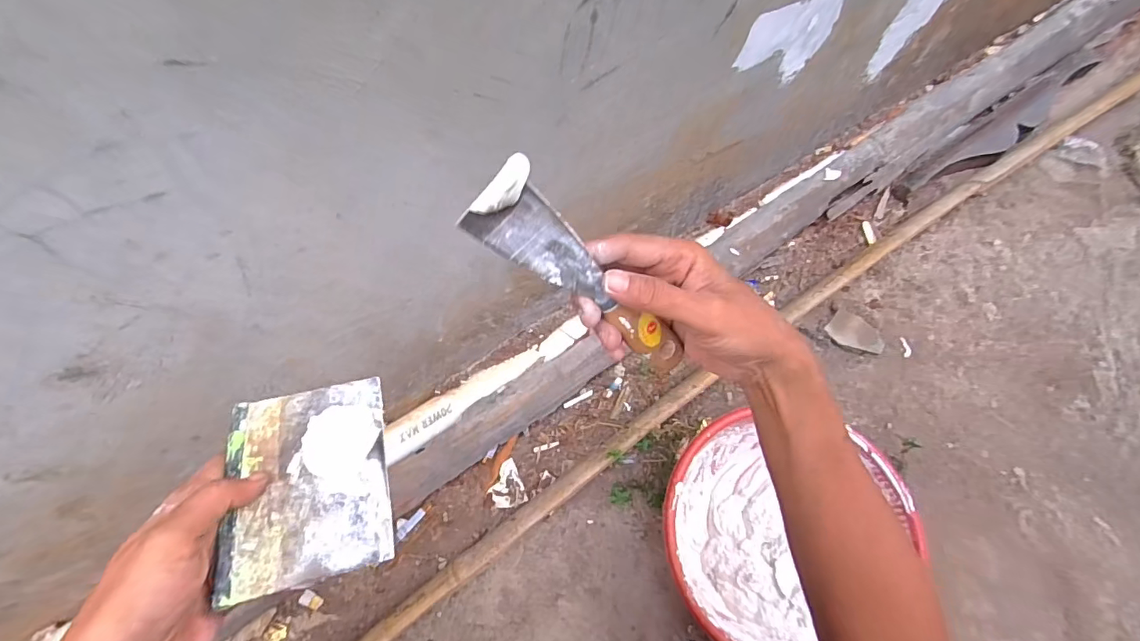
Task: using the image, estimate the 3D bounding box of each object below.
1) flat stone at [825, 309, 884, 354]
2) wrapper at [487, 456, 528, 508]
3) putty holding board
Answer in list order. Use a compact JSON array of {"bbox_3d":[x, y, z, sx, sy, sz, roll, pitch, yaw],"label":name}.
[{"bbox_3d":[0.393,0.019,0.679,0.073,0.013,0.050,40,74,18],"label":"flat stone"},{"bbox_3d":[-0.080,0.207,0.615,0.042,0.007,0.052,-26,68,-8],"label":"wrapper"},{"bbox_3d":[-0.154,0.091,0.291,0.087,0.006,0.116,-12,55,-13],"label":"putty holding board"}]

